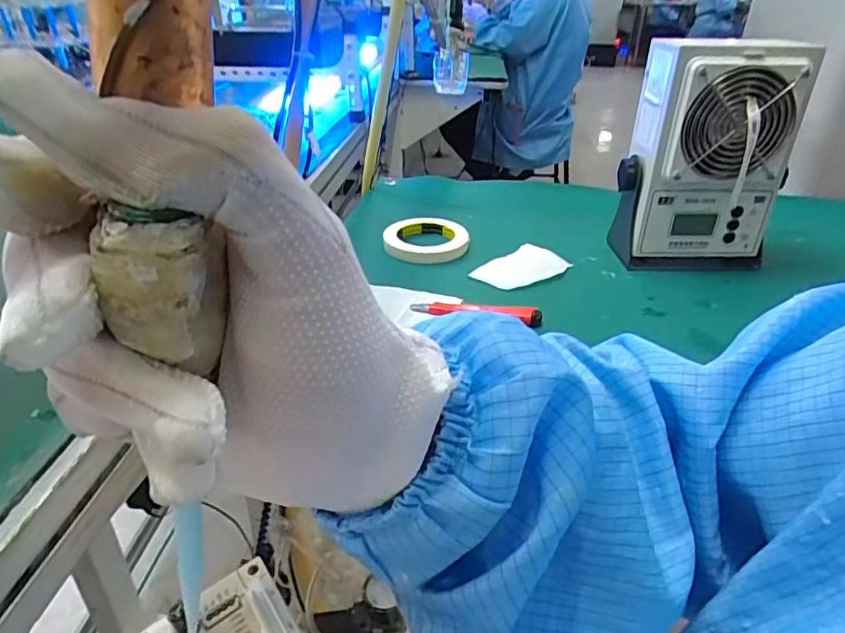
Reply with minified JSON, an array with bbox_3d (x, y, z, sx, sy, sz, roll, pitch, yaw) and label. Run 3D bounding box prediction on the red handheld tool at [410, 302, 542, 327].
[{"bbox_3d":[0.055,-0.010,0.578,0.134,0.018,0.019,7,33,10],"label":"red handheld tool"}]

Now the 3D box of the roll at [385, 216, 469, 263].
[{"bbox_3d":[0.003,-0.102,0.727,0.106,0.021,0.106,1,32,-1],"label":"roll"}]

